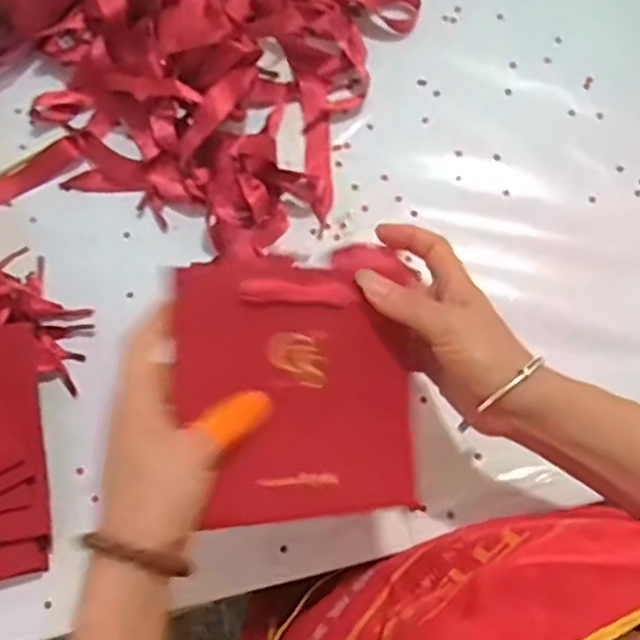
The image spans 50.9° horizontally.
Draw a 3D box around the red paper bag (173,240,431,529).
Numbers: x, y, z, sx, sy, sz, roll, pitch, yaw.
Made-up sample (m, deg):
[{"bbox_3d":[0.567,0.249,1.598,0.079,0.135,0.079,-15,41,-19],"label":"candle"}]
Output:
[{"bbox_3d":[-0.011,0.035,0.371,0.131,0.010,0.146,-2,89,-13],"label":"red paper bag"}]

